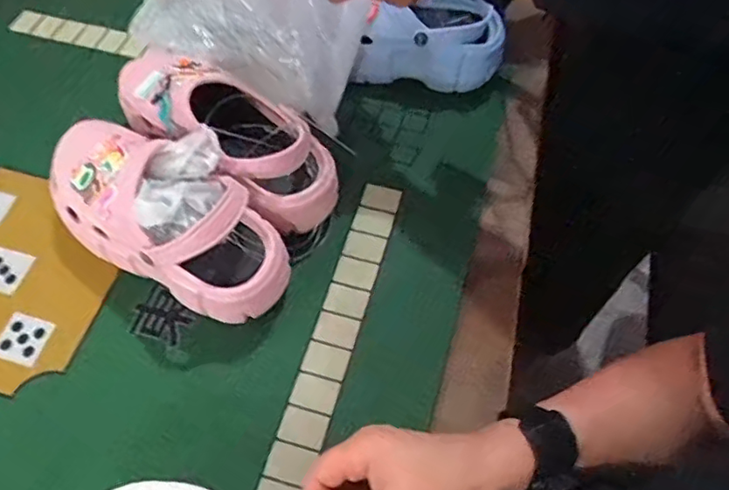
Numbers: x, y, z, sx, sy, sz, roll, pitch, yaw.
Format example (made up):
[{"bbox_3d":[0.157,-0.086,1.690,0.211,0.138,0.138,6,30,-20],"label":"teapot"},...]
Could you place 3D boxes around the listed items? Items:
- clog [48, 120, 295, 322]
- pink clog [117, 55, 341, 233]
[{"bbox_3d":[-0.184,-0.030,0.555,0.255,0.117,0.115,26,61,14],"label":"clog"},{"bbox_3d":[-0.135,-0.114,0.603,0.269,0.112,0.107,38,65,20],"label":"pink clog"}]

